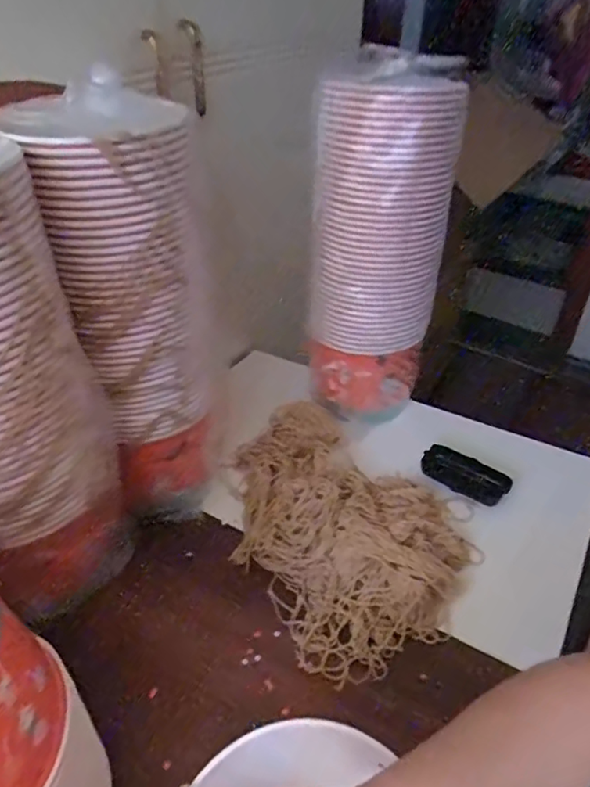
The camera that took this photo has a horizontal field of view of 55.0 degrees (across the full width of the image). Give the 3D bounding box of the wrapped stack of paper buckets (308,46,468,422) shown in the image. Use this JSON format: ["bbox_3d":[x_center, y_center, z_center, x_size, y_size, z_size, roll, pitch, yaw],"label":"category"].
[{"bbox_3d":[0.105,-0.183,0.733,0.159,0.414,0.144,6,38,6],"label":"wrapped stack of paper buckets"}]

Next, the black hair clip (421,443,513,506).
[{"bbox_3d":[0.220,0.107,0.734,0.107,0.034,0.043,21,42,24],"label":"black hair clip"}]

